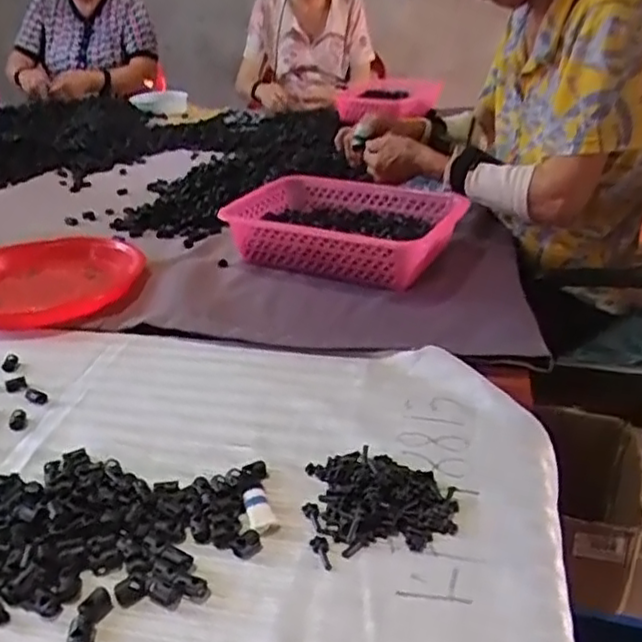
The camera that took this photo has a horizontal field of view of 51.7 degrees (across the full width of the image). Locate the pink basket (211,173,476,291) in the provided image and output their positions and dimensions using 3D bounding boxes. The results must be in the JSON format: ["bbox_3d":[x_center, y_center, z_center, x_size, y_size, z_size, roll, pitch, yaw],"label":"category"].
[{"bbox_3d":[0.028,-0.110,0.798,0.273,0.085,0.123,17,35,29],"label":"pink basket"}]

